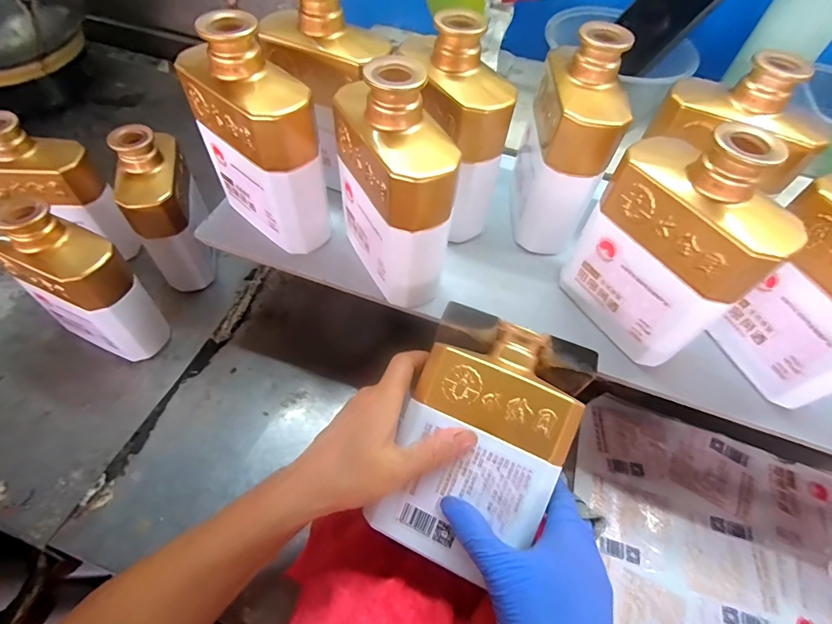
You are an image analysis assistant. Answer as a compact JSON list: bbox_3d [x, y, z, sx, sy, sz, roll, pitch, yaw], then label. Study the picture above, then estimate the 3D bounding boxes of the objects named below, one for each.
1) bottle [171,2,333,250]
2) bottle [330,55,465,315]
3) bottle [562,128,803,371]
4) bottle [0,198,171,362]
[{"bbox_3d":[-0.122,-0.132,0.324,0.101,0.154,0.055,37,63,16],"label":"bottle"},{"bbox_3d":[-0.016,-0.086,0.304,0.056,0.159,0.104,-28,65,-19],"label":"bottle"},{"bbox_3d":[0.175,-0.043,0.290,0.051,0.155,0.114,-25,64,-18],"label":"bottle"},{"bbox_3d":[-0.311,-0.024,0.387,0.103,0.165,0.061,26,57,14],"label":"bottle"}]

